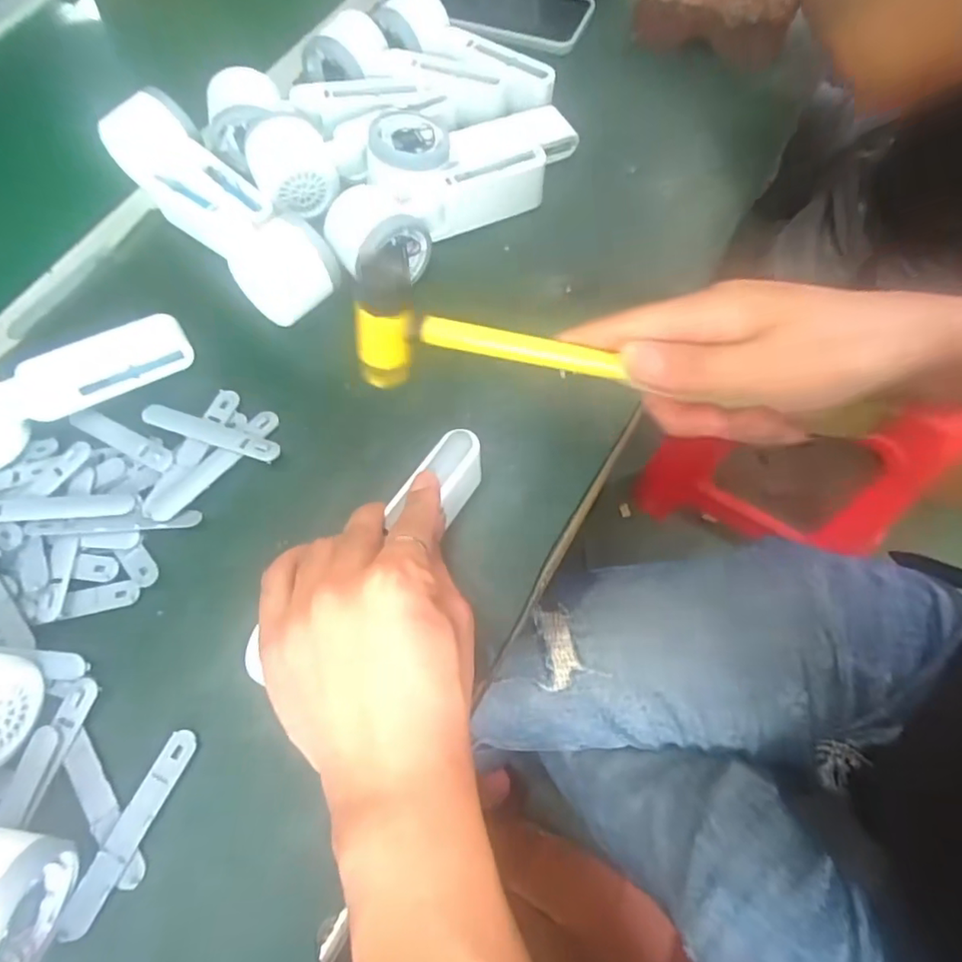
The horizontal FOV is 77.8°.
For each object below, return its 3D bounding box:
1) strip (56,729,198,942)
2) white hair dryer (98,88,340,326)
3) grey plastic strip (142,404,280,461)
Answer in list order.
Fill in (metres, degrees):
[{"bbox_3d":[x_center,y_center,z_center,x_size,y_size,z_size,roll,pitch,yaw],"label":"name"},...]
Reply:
[{"bbox_3d":[-0.172,0.172,0.295,0.015,0.006,0.095,22,70,12],"label":"strip"},{"bbox_3d":[-0.190,-0.198,0.433,0.062,0.050,0.222,-41,71,-14],"label":"white hair dryer"},{"bbox_3d":[-0.172,-0.031,0.380,0.091,0.010,0.014,16,68,10],"label":"grey plastic strip"}]

